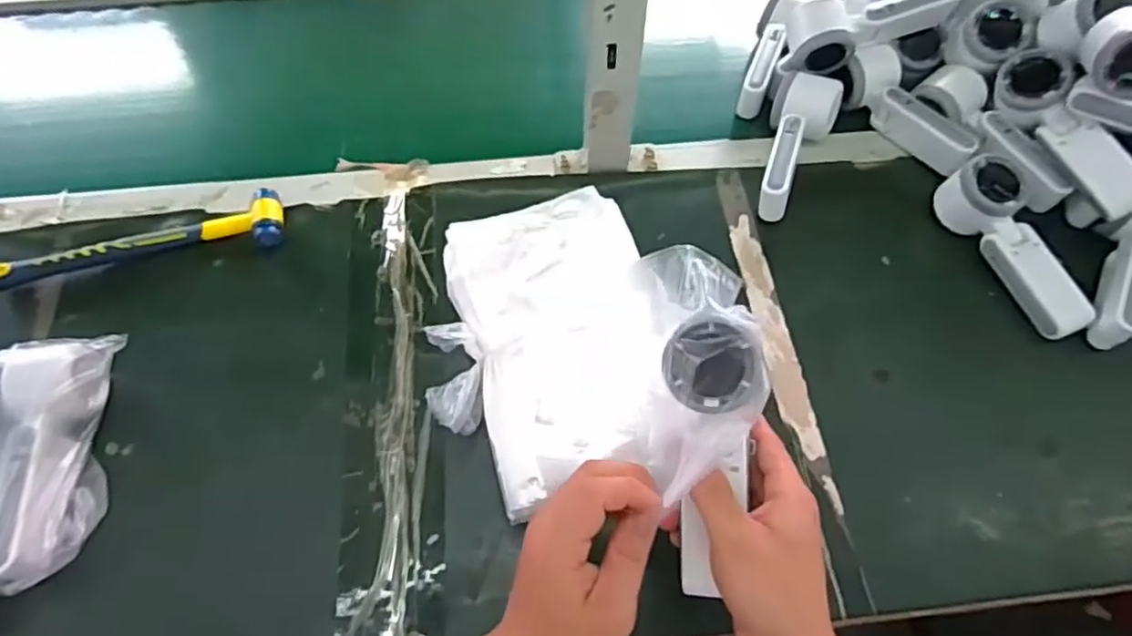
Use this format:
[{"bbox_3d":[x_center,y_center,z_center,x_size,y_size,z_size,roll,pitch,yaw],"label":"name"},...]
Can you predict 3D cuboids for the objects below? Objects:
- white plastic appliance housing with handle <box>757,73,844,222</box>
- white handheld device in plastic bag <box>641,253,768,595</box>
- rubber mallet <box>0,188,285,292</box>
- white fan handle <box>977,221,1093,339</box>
[{"bbox_3d":[0.212,-0.163,0.625,0.061,0.052,0.151,24,63,12],"label":"white plastic appliance housing with handle"},{"bbox_3d":[0.082,0.057,0.398,0.064,0.056,0.206,2,78,1],"label":"white handheld device in plastic bag"},{"bbox_3d":[-0.379,-0.072,0.589,0.242,0.029,0.056,-11,62,-7],"label":"rubber mallet"},{"bbox_3d":[0.412,-0.033,0.574,0.044,0.027,0.100,-20,63,-11],"label":"white fan handle"}]

